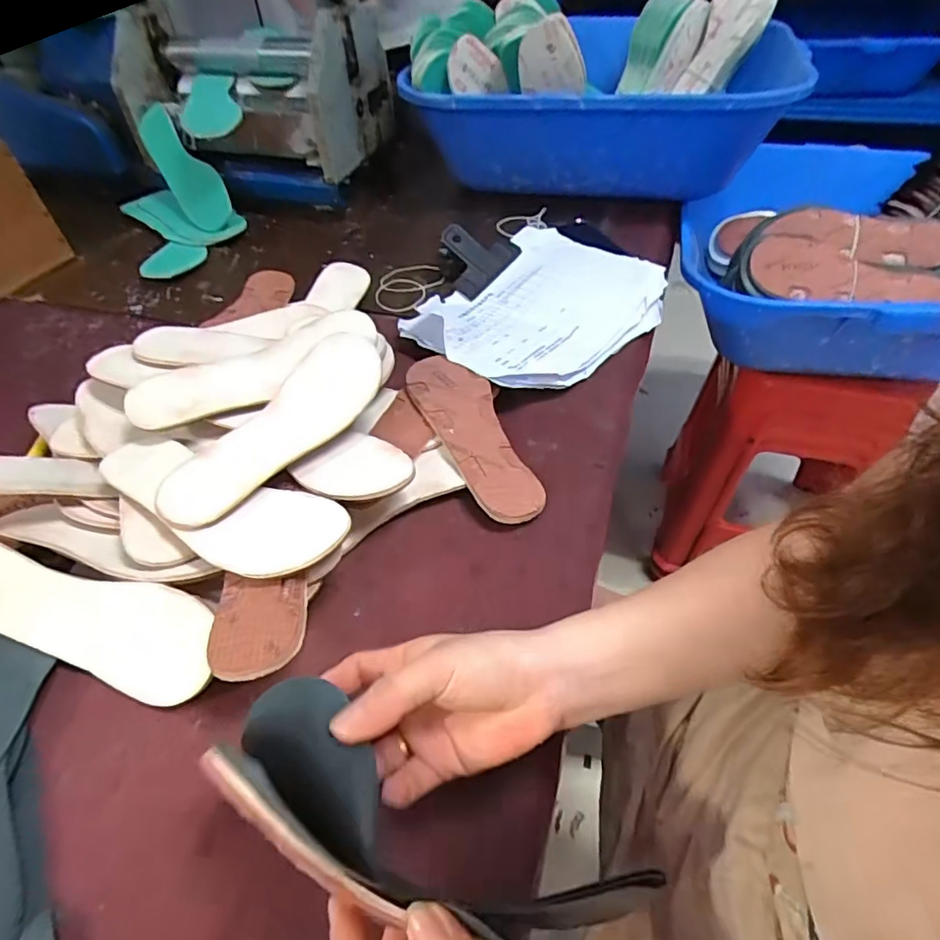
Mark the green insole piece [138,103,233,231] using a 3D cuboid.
[{"bbox_3d":[-0.446,-0.460,0.893,0.199,0.088,0.022,50,25,2],"label":"green insole piece"}]

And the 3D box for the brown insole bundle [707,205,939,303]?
[{"bbox_3d":[0.498,-0.280,0.758,0.307,0.061,0.184,5,48,9],"label":"brown insole bundle"}]

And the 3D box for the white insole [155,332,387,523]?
[{"bbox_3d":[-0.161,-0.038,0.494,0.082,0.017,0.229,29,60,17],"label":"white insole"}]

